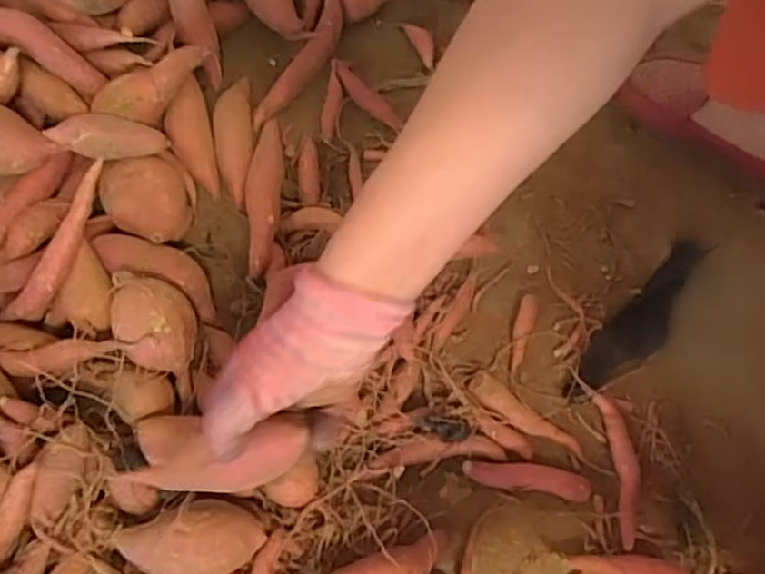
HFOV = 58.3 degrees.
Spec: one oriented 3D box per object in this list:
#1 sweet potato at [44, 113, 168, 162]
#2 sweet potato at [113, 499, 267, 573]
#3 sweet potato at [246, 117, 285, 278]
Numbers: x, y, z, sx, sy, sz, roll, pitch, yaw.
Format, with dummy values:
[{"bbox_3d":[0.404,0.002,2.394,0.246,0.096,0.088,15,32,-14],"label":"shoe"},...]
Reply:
[{"bbox_3d":[-0.223,-0.123,0.559,0.091,0.026,0.030,1,64,-17],"label":"sweet potato"},{"bbox_3d":[-0.128,0.170,0.454,0.097,0.038,0.055,-10,66,-7],"label":"sweet potato"},{"bbox_3d":[-0.101,-0.085,0.597,0.028,0.033,0.165,0,65,-3],"label":"sweet potato"}]

